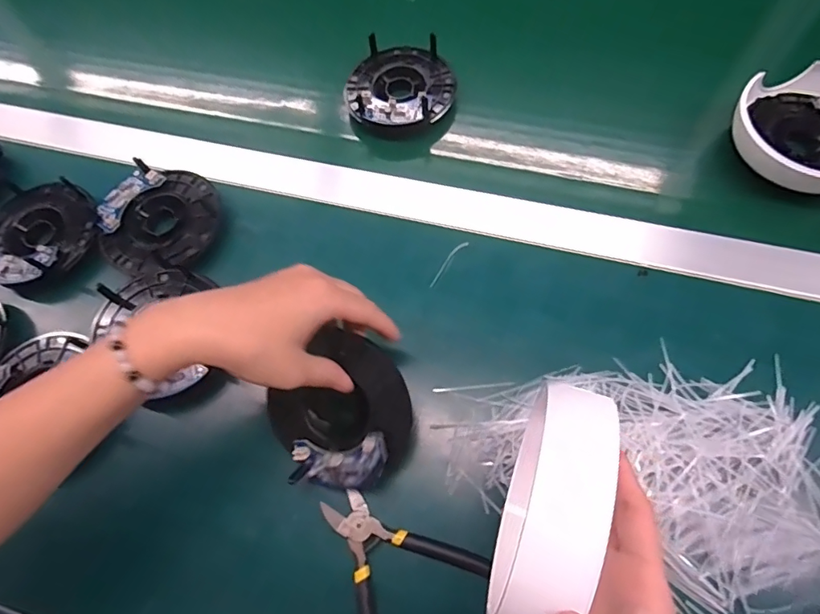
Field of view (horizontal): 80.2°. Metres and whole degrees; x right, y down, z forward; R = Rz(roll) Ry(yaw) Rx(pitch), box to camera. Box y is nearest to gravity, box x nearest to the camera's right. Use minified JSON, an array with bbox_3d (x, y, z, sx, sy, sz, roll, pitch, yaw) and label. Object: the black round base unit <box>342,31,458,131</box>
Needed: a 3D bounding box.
[{"bbox_3d":[-0.009,-0.204,0.462,0.100,0.049,0.101,-2,67,4],"label":"black round base unit"}]

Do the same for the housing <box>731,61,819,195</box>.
[{"bbox_3d":[0.318,-0.138,0.387,0.114,0.033,0.109,-2,67,4],"label":"housing"}]

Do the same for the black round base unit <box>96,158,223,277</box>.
[{"bbox_3d":[-0.206,-0.072,0.403,0.098,0.017,0.097,-2,67,4],"label":"black round base unit"}]

